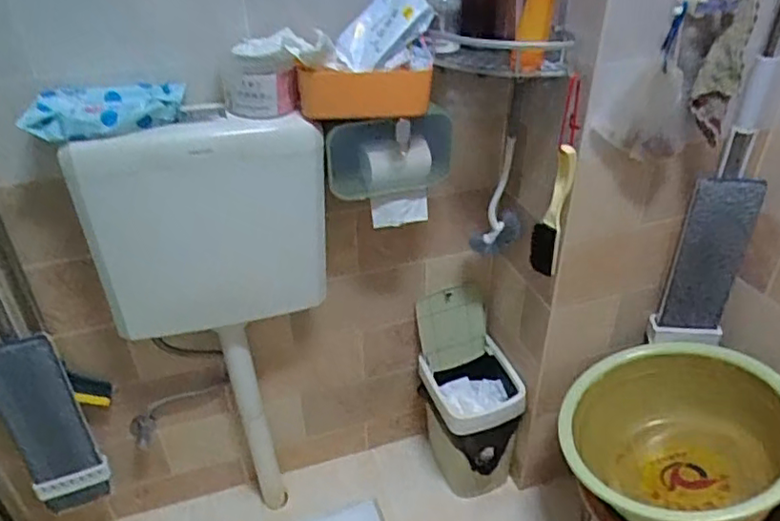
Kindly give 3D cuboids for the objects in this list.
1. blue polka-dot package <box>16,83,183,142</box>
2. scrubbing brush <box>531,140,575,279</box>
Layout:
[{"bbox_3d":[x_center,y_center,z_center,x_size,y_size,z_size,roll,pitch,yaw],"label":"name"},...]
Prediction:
[{"bbox_3d":[-0.395,-0.216,0.844,0.199,0.032,0.135,-8,35,-7],"label":"blue polka-dot package"},{"bbox_3d":[0.268,-0.078,1.014,0.057,0.244,0.056,9,36,14],"label":"scrubbing brush"}]

